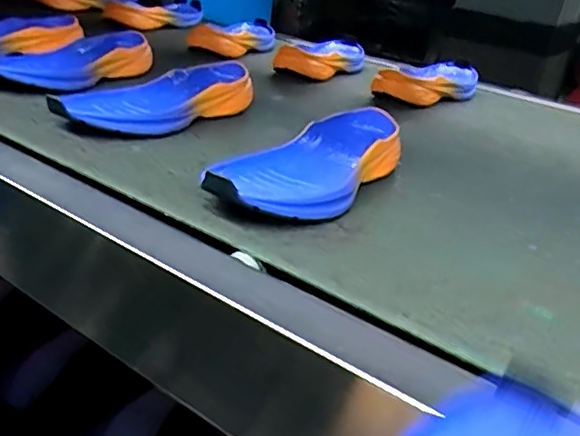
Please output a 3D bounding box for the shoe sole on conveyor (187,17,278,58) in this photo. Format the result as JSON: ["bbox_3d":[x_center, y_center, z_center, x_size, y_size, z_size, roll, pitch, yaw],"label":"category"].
[{"bbox_3d":[-0.082,-0.322,1.082,0.090,0.039,0.279,16,26,13],"label":"shoe sole on conveyor"}]

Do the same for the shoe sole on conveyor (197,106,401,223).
[{"bbox_3d":[0.025,-0.049,0.527,0.097,0.037,0.263,21,27,22],"label":"shoe sole on conveyor"}]

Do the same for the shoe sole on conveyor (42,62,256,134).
[{"bbox_3d":[-0.136,-0.129,0.649,0.245,0.038,0.102,-15,34,-42],"label":"shoe sole on conveyor"}]

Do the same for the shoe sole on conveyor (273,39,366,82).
[{"bbox_3d":[0.061,-0.264,0.993,0.101,0.040,0.252,14,26,14],"label":"shoe sole on conveyor"}]

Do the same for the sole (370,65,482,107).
[{"bbox_3d":[0.216,-0.207,0.913,0.098,0.039,0.244,24,28,28],"label":"sole"}]

